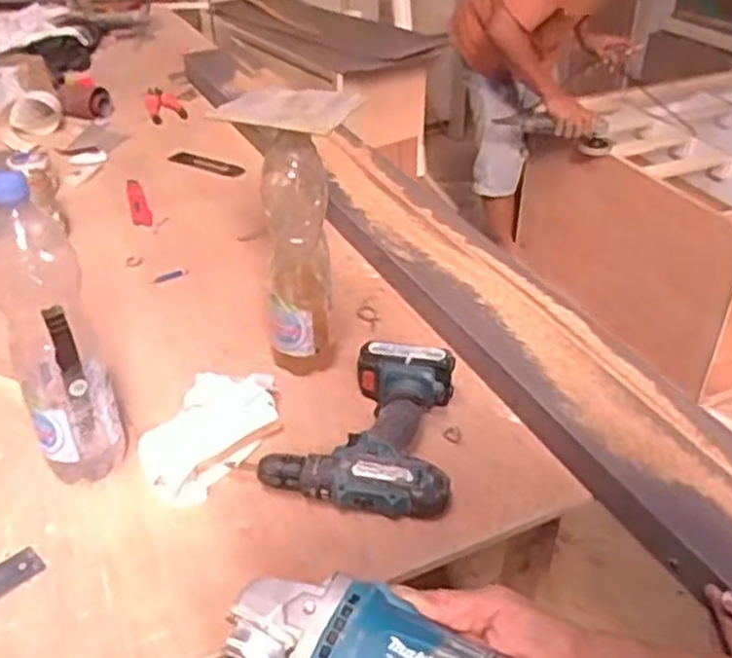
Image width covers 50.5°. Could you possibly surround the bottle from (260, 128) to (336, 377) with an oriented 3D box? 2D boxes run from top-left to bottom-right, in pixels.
[{"bbox_3d":[-0.078,-0.080,0.916,0.084,0.289,0.072,-5,36,-5],"label":"bottle"}]

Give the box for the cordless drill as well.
[{"bbox_3d":[-0.009,0.102,0.861,0.222,0.072,0.206,6,36,10],"label":"cordless drill"}]

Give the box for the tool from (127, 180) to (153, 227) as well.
[{"bbox_3d":[-0.400,-0.221,1.362,0.031,0.008,0.172,-12,38,-16],"label":"tool"}]

